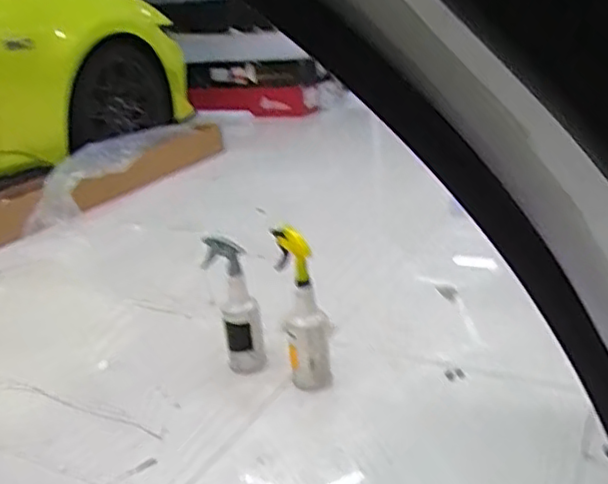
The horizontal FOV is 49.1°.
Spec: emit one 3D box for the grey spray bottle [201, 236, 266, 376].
[{"bbox_3d":[-0.158,0.139,1.507,0.114,0.299,0.094,-5,21,-1],"label":"grey spray bottle"}]

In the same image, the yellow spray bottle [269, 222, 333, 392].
[{"bbox_3d":[-0.001,0.138,1.429,0.097,0.323,0.135,-5,21,-1],"label":"yellow spray bottle"}]

